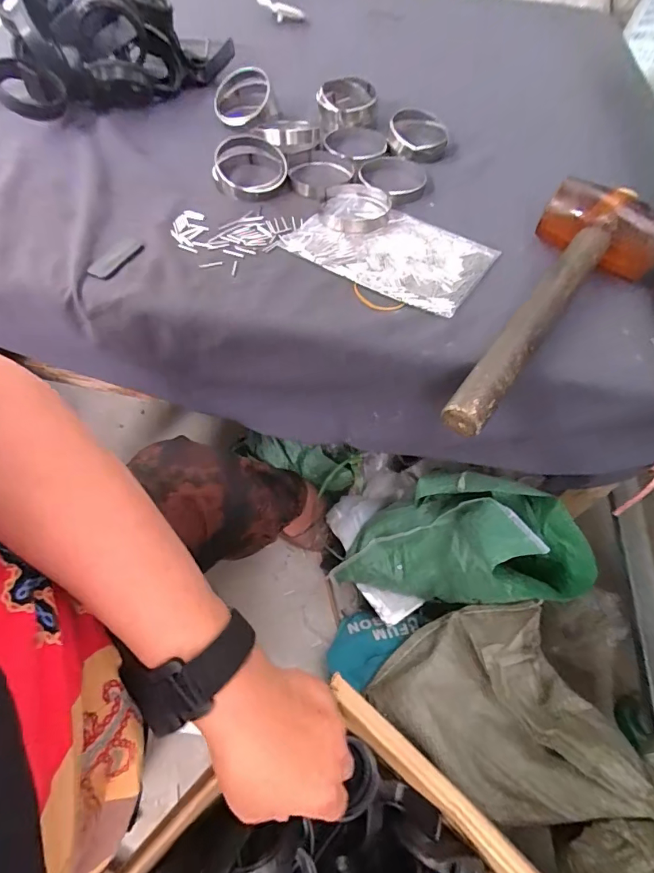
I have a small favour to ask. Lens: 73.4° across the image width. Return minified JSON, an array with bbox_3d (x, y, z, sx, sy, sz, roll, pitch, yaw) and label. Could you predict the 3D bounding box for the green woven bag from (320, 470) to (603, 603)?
[{"bbox_3d":[0.148,0.131,0.532,0.156,0.297,0.112,30,55,-23],"label":"green woven bag"}]

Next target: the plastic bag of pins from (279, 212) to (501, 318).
[{"bbox_3d":[0.058,-0.174,0.406,0.171,0.005,0.111,29,61,15],"label":"plastic bag of pins"}]

